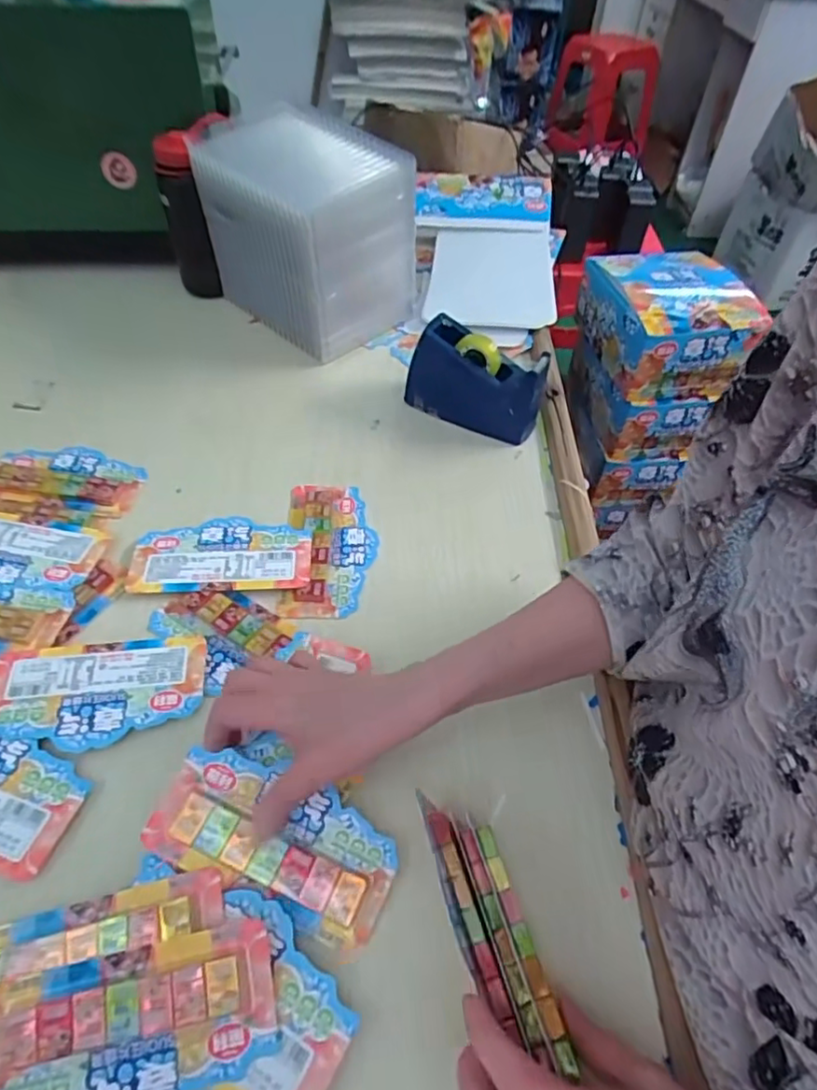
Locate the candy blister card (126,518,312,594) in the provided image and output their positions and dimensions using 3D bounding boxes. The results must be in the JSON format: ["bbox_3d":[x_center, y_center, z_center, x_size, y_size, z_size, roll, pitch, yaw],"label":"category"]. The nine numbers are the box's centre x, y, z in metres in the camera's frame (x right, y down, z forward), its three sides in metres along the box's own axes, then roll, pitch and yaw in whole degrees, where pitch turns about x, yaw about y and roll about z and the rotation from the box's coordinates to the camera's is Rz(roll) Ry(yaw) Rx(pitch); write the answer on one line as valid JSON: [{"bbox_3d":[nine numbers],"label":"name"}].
[{"bbox_3d":[-0.157,0.009,0.522,0.144,0.009,0.073,-1,50,-5],"label":"candy blister card"}]

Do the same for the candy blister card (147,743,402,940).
[{"bbox_3d":[-0.077,0.174,0.374,0.144,0.016,0.068,24,52,4],"label":"candy blister card"}]

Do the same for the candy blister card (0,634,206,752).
[{"bbox_3d":[-0.221,0.103,0.436,0.144,0.005,0.079,-7,51,-10],"label":"candy blister card"}]

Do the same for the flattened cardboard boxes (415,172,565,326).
[{"bbox_3d":[0.111,-0.411,0.851,0.194,0.199,0.049,-2,7,-3],"label":"flattened cardboard boxes"}]

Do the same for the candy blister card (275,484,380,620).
[{"bbox_3d":[-0.068,-0.001,0.537,0.078,0.010,0.146,1,50,-3],"label":"candy blister card"}]

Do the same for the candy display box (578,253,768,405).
[{"bbox_3d":[0.317,-0.275,0.761,0.161,0.099,0.189,-2,50,-6],"label":"candy display box"}]

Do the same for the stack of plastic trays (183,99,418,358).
[{"bbox_3d":[-0.117,-0.358,0.713,0.205,0.199,0.154,37,57,24],"label":"stack of plastic trays"}]

